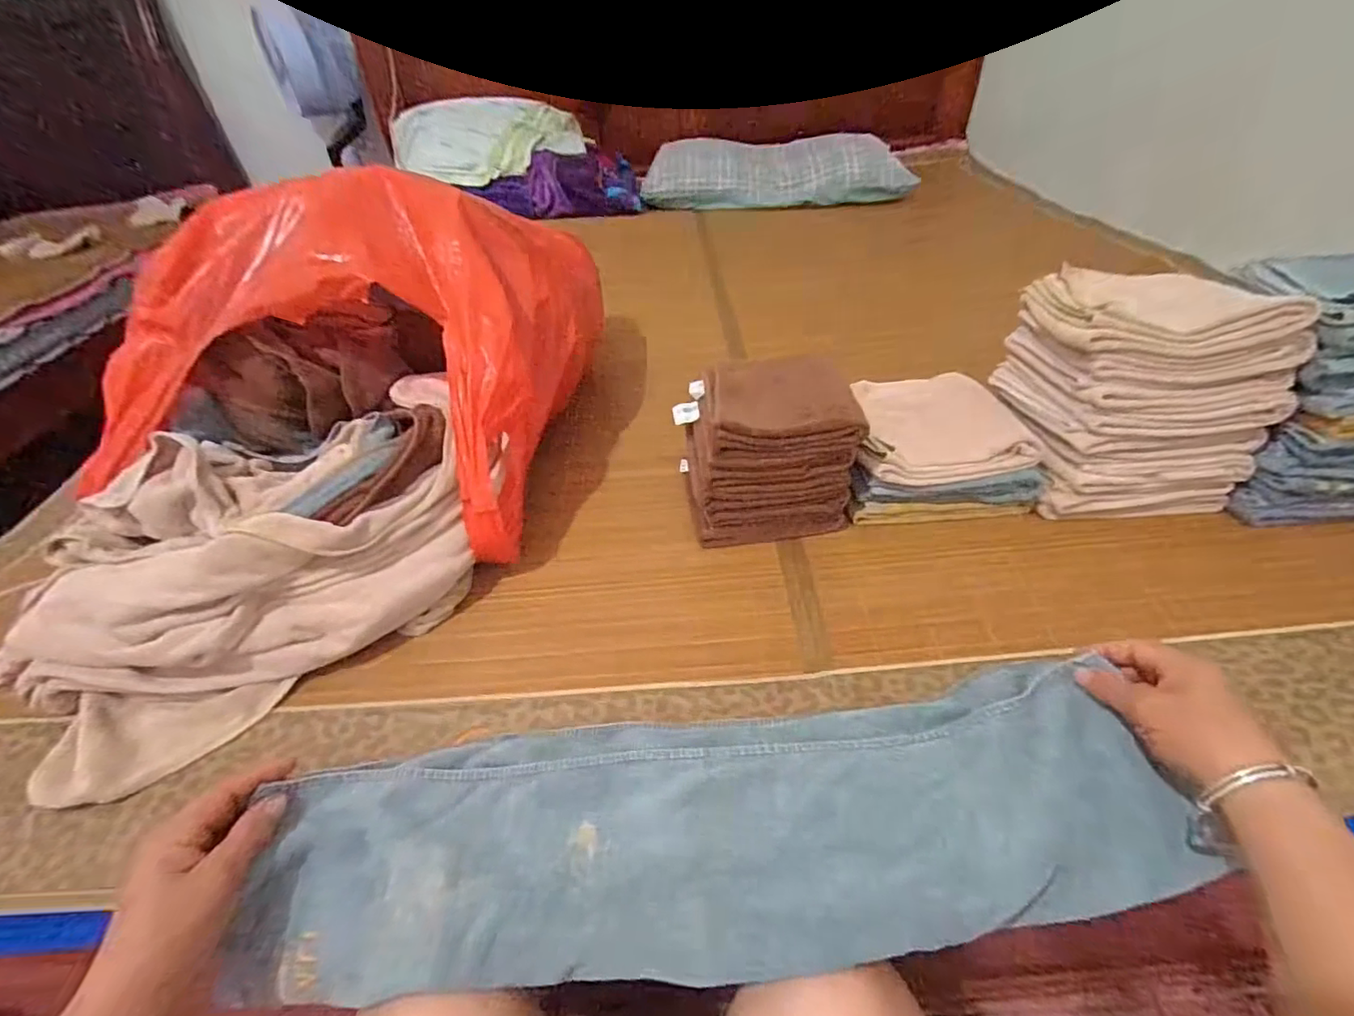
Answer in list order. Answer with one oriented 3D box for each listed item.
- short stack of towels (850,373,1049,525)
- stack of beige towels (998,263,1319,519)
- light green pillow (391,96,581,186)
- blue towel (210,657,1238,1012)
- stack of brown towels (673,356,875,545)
[{"bbox_3d":[0.264,-0.069,0.610,0.175,0.075,0.168,-3,41,3],"label":"short stack of towels"},{"bbox_3d":[0.441,-0.122,0.569,0.177,0.171,0.196,-2,41,5],"label":"stack of beige towels"},{"bbox_3d":[-0.512,-1.014,1.556,0.514,0.131,0.403,-14,41,-10],"label":"light green pillow"},{"bbox_3d":[0.022,0.217,0.385,0.571,0.036,0.154,-7,57,-1],"label":"blue towel"},{"bbox_3d":[0.088,-0.057,0.587,0.159,0.129,0.146,-10,41,-5],"label":"stack of brown towels"}]

